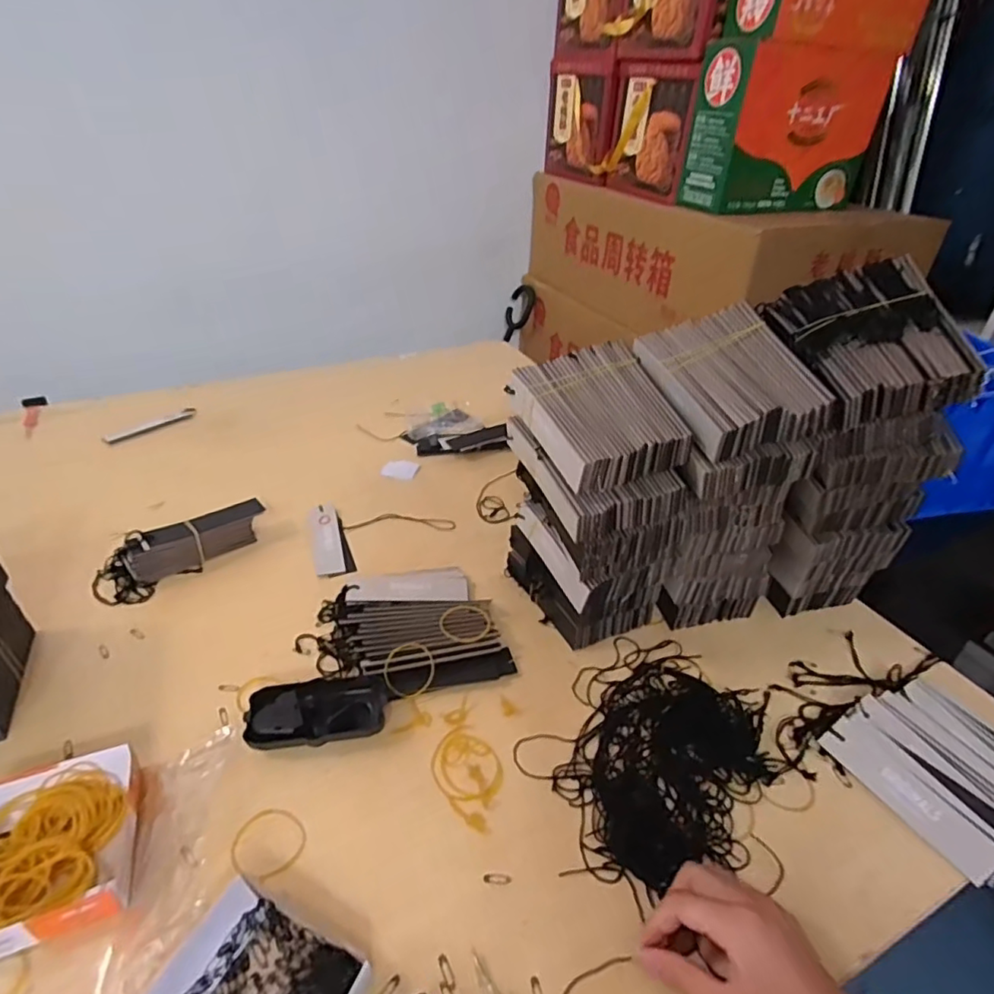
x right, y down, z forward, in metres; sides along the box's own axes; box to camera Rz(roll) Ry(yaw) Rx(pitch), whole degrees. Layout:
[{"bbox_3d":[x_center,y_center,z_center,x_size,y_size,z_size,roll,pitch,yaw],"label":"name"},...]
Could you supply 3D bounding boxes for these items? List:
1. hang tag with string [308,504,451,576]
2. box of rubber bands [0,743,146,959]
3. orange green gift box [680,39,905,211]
[{"bbox_3d":[-0.140,0.039,0.717,0.169,0.006,0.125,-11,38,-17],"label":"hang tag with string"},{"bbox_3d":[-0.310,0.242,0.402,0.107,0.033,0.123,-12,38,-18],"label":"box of rubber bands"},{"bbox_3d":[0.574,-0.727,1.154,0.414,0.264,0.143,-18,40,-27],"label":"orange green gift box"}]

